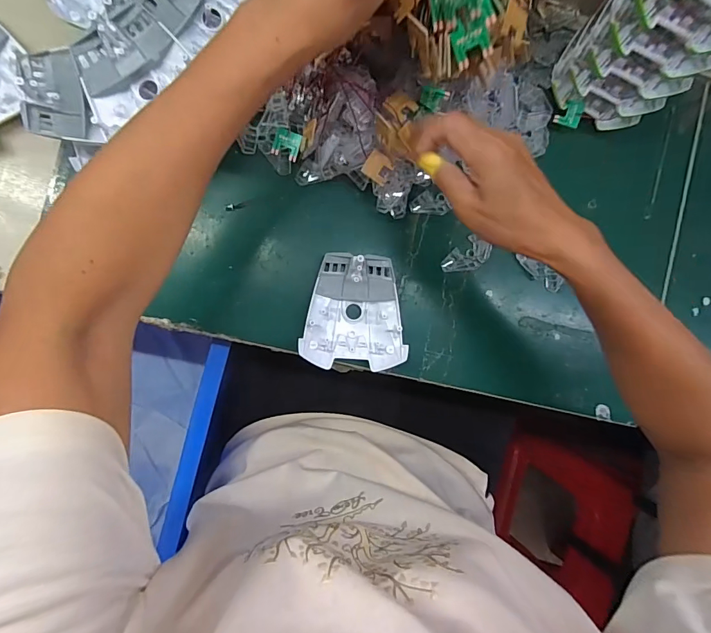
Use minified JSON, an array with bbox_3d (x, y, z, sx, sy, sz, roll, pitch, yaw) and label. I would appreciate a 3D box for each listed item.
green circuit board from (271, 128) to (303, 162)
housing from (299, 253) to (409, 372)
[{"bbox_3d":[-0.065,-0.165,0.388,0.025,0.005,0.025,21,112,-4],"label":"green circuit board"},{"bbox_3d":[0.000,-0.005,0.397,0.095,0.028,0.108,4,91,-8],"label":"housing"}]

